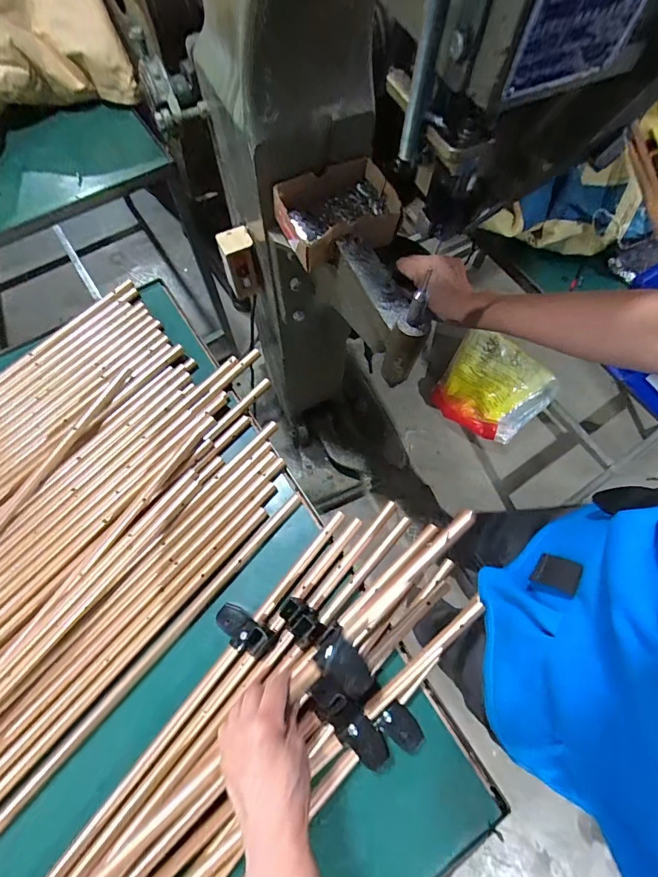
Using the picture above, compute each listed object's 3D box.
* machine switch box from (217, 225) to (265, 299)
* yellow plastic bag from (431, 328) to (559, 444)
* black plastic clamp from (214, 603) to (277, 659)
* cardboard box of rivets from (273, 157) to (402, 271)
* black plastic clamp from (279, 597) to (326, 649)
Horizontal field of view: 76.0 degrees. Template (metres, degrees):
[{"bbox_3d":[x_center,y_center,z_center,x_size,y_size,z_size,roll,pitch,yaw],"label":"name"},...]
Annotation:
[{"bbox_3d":[-0.149,-0.295,0.710,0.052,0.114,0.051,-19,74,-8],"label":"machine switch box"},{"bbox_3d":[0.516,-0.152,1.381,0.273,0.172,0.319,-43,75,-15],"label":"yellow plastic bag"},{"bbox_3d":[-0.105,0.240,0.523,0.091,0.036,0.046,27,70,8],"label":"black plastic clamp"},{"bbox_3d":[0.015,-0.294,0.557,0.158,0.057,0.115,-22,71,-9],"label":"cardboard box of rivets"},{"bbox_3d":[-0.034,0.227,0.524,0.037,0.040,0.058,-34,73,-13],"label":"black plastic clamp"}]

